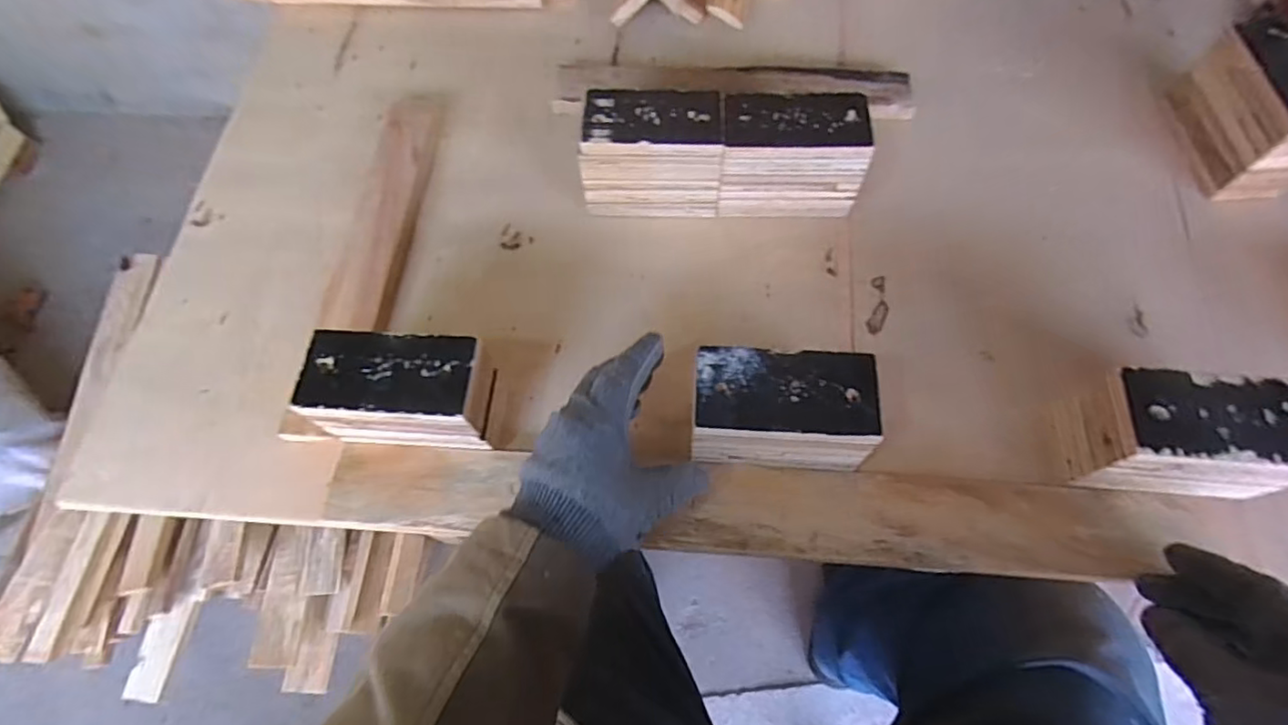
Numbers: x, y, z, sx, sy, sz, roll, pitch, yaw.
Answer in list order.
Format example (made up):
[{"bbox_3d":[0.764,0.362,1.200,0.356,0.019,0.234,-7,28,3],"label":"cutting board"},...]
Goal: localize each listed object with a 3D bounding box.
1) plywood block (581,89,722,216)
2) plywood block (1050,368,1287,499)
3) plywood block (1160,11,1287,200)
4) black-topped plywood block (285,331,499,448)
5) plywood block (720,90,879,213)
[{"bbox_3d":[0.007,-0.175,0.527,0.118,0.091,0.062,2,66,4],"label":"plywood block"},{"bbox_3d":[0.351,0.051,0.408,0.125,0.084,0.067,2,66,4],"label":"plywood block"},{"bbox_3d":[0.507,-0.210,0.511,0.061,0.089,0.127,-6,66,1],"label":"plywood block"},{"bbox_3d":[-0.170,0.024,0.441,0.125,0.080,0.064,3,66,5],"label":"black-topped plywood block"},{"bbox_3d":[0.124,-0.175,0.525,0.115,0.087,0.060,2,66,4],"label":"plywood block"}]

